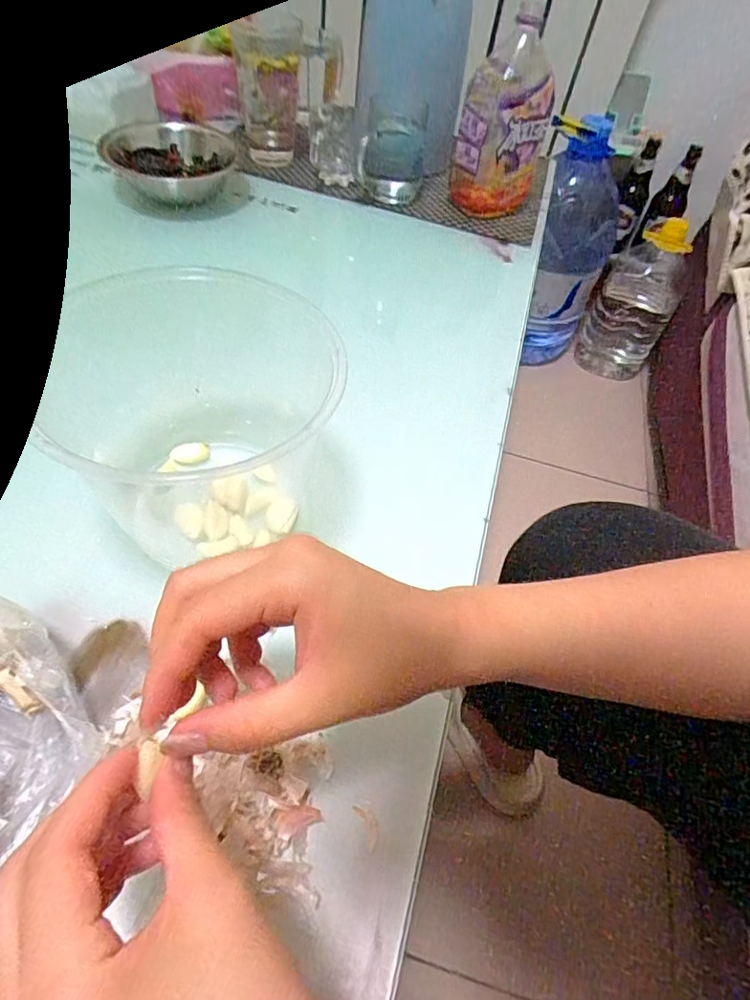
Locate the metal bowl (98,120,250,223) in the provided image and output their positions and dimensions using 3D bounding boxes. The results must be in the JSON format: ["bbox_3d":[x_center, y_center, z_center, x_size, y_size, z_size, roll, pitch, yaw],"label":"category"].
[{"bbox_3d":[-0.233,-0.390,0.645,0.142,0.069,0.142,0,51,-7],"label":"metal bowl"}]

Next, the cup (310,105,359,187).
[{"bbox_3d":[-0.050,-0.436,0.673,0.056,0.072,0.064,2,51,-5],"label":"cup"}]

